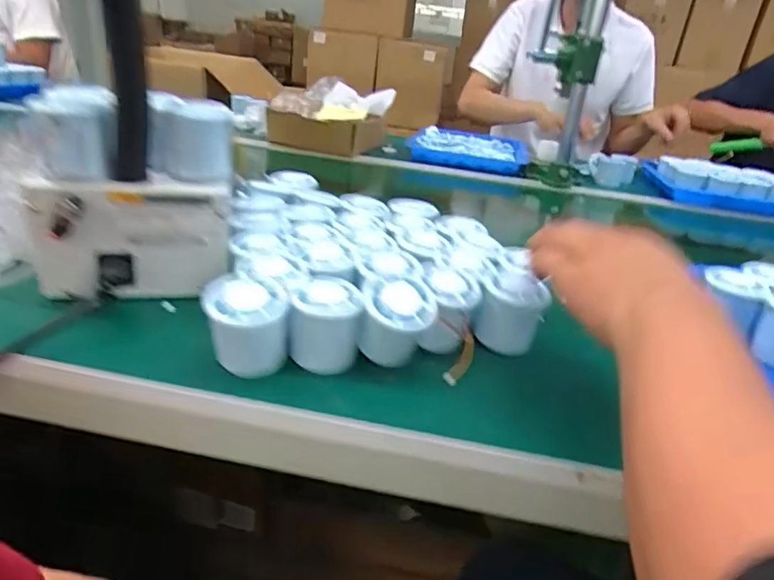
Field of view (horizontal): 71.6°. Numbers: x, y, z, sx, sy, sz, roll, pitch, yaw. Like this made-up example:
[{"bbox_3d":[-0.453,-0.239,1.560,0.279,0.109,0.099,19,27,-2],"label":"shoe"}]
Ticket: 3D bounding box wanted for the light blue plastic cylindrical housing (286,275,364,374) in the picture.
[{"bbox_3d":[-0.050,0.029,0.431,0.053,0.063,0.057,5,25,-5],"label":"light blue plastic cylindrical housing"}]

